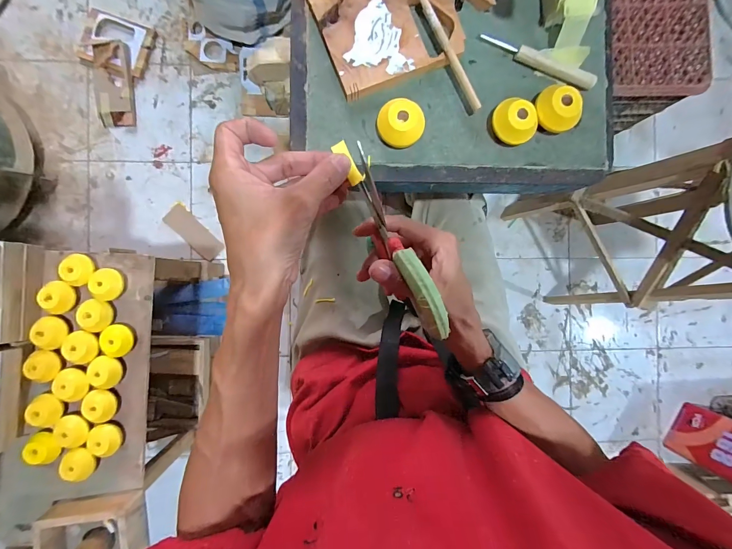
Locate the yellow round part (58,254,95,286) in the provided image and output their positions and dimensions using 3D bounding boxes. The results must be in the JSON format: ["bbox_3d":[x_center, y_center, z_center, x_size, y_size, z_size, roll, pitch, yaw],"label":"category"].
[{"bbox_3d":[-0.435,-0.007,0.502,0.038,0.031,0.047,-2,90,-3],"label":"yellow round part"}]

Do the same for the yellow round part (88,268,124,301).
[{"bbox_3d":[-0.395,0.014,0.507,0.040,0.029,0.050,-7,90,-3],"label":"yellow round part"}]

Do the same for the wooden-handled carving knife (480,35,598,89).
[{"bbox_3d":[0.189,-0.233,0.361,0.131,0.014,0.016,22,88,-3],"label":"wooden-handled carving knife"}]

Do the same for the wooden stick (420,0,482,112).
[{"bbox_3d":[0.088,-0.233,0.349,0.008,0.014,0.131,-26,91,-4],"label":"wooden stick"}]

